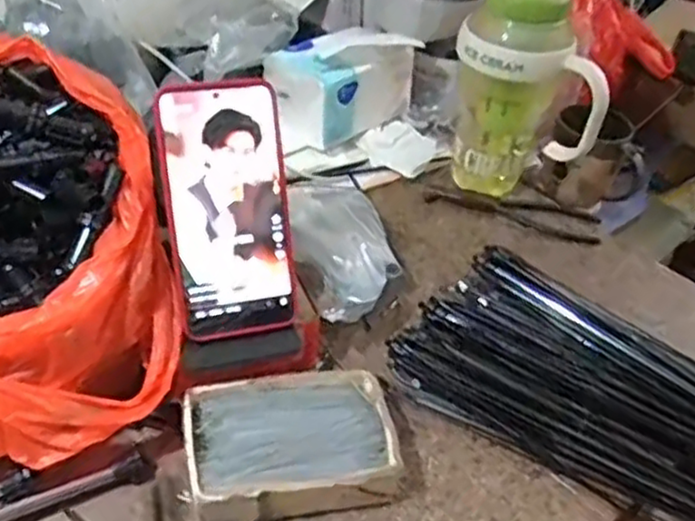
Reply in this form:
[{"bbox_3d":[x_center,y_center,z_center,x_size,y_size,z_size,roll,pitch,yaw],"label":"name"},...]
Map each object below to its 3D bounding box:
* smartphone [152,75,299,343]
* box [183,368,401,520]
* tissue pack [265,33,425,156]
[{"bbox_3d":[-0.077,-0.031,0.466,0.077,0.163,0.013,-9,12,-19],"label":"smartphone"},{"bbox_3d":[-0.036,0.120,0.463,0.126,0.034,0.098,-3,41,-12],"label":"box"},{"bbox_3d":[-0.006,-0.192,0.772,0.088,0.101,0.149,33,46,27],"label":"tissue pack"}]

